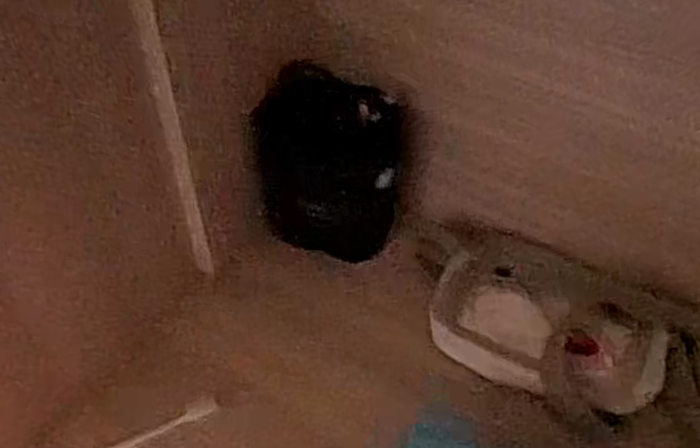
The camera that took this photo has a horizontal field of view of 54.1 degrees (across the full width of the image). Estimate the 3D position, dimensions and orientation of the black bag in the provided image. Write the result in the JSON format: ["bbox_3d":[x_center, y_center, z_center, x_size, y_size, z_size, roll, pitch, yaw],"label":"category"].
[{"bbox_3d":[-0.021,-0.054,0.735,0.146,0.199,0.082,12,49,9],"label":"black bag"}]

